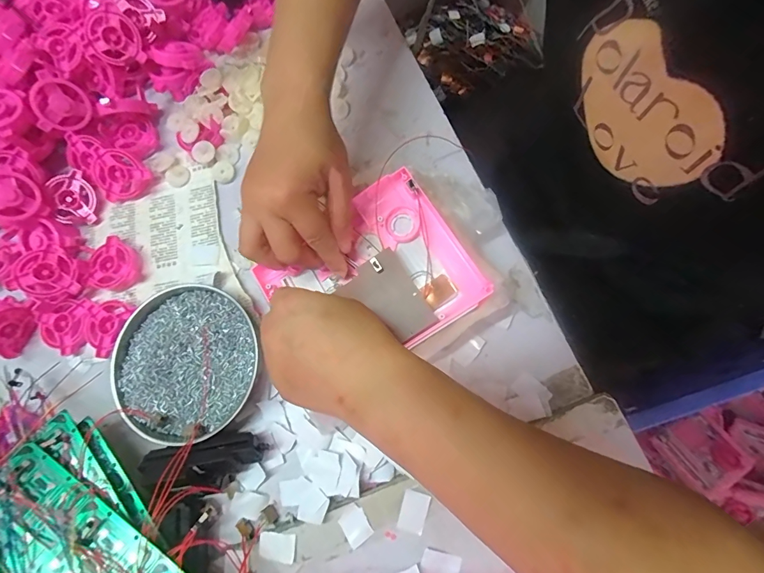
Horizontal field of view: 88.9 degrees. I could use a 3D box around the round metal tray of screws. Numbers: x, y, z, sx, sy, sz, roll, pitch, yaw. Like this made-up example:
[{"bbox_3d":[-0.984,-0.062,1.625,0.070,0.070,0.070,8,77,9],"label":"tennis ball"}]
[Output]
[{"bbox_3d":[-0.178,0.068,0.354,0.123,0.025,0.134,-1,77,5],"label":"round metal tray of screws"}]

